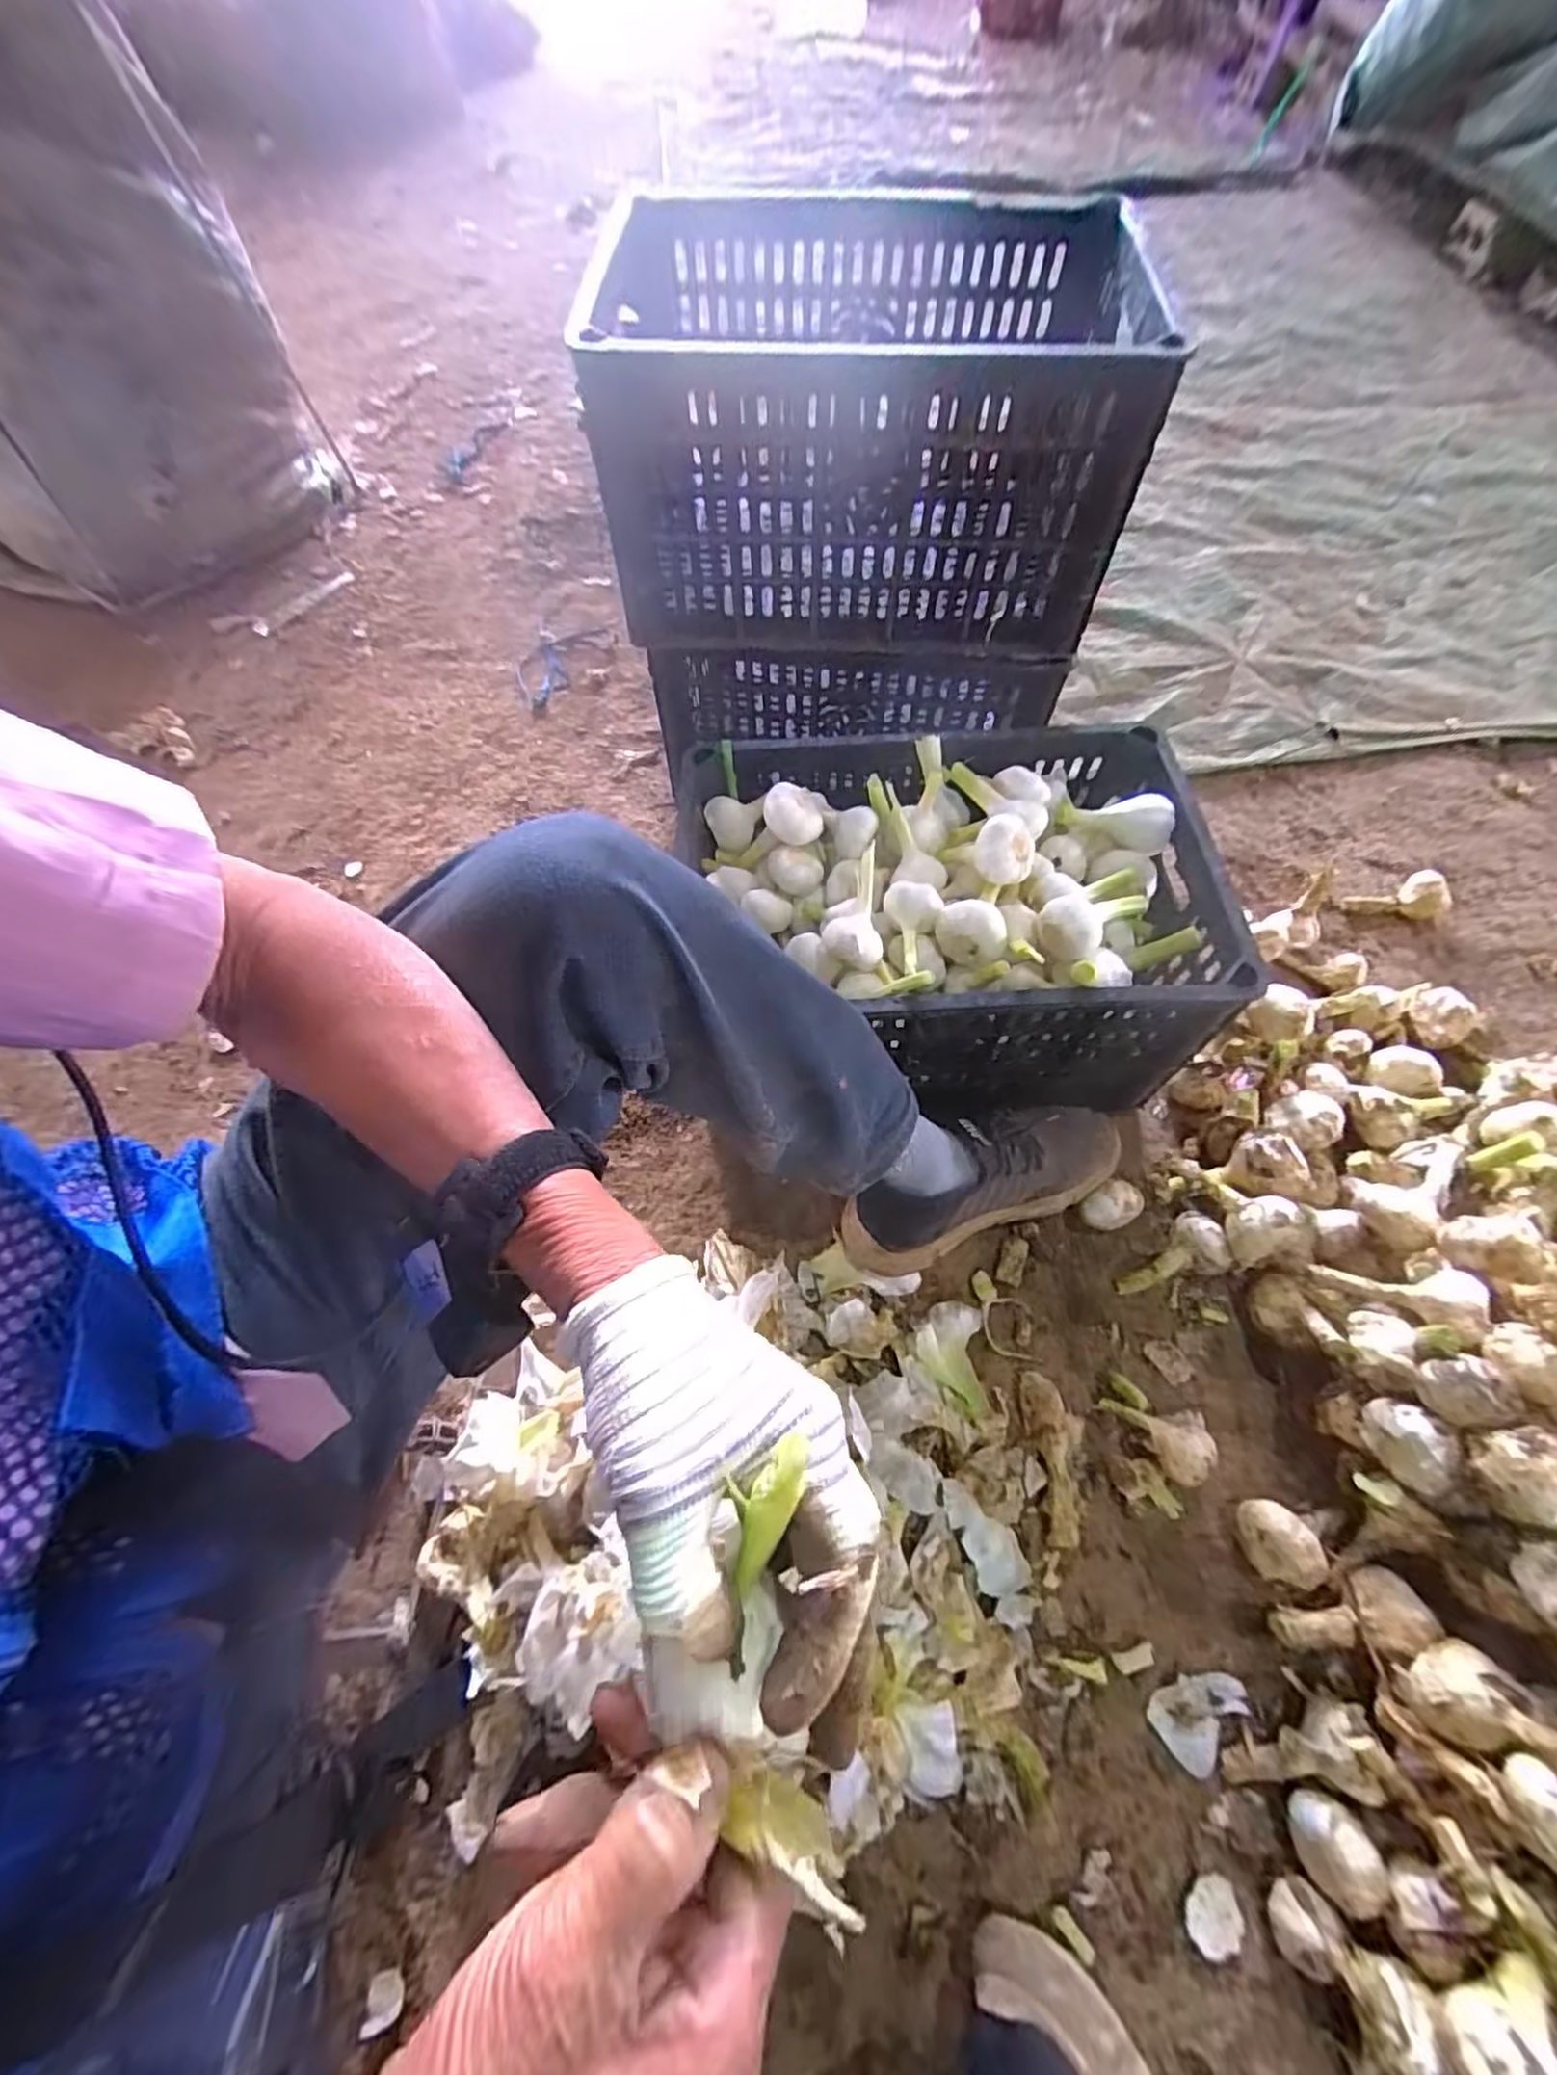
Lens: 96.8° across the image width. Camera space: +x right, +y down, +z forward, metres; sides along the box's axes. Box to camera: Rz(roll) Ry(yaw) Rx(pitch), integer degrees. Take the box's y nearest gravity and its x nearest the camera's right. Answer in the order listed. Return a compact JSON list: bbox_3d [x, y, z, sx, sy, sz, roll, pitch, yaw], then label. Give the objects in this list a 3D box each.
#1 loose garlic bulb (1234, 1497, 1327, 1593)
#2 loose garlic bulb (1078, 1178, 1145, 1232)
[{"bbox_3d":[0.363,0.370,0.509,0.041,0.049,0.047,11,65,7],"label":"loose garlic bulb"},{"bbox_3d":[0.297,0.154,0.622,0.049,0.039,0.038,-30,67,-12],"label":"loose garlic bulb"}]

